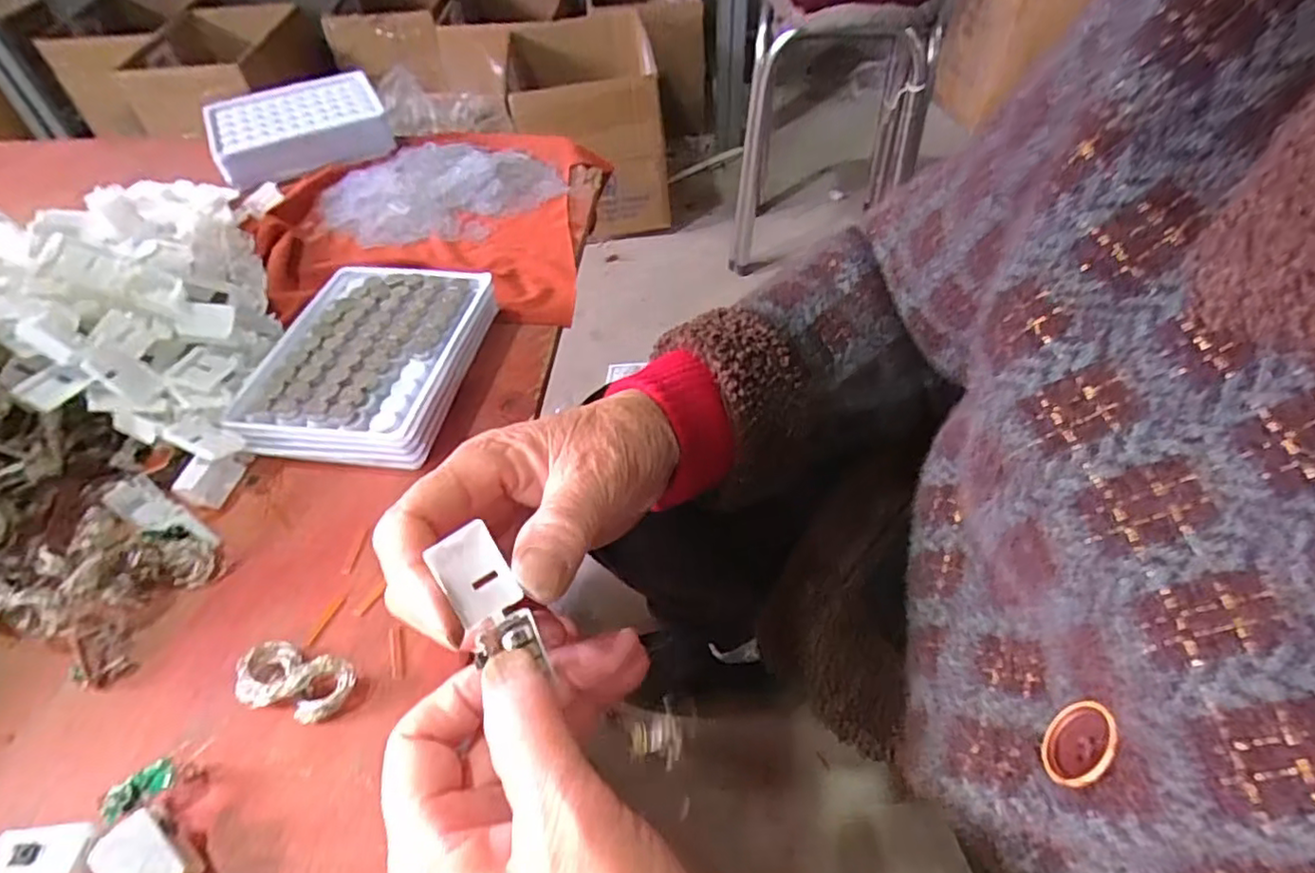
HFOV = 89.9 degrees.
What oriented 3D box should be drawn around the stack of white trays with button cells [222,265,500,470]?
[{"bbox_3d":[-0.152,-0.040,0.351,0.102,0.030,0.134,3,48,8],"label":"stack of white trays with button cells"}]

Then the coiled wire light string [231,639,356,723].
[{"bbox_3d":[-0.134,0.091,0.244,0.045,0.012,0.023,13,50,16],"label":"coiled wire light string"}]

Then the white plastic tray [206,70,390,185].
[{"bbox_3d":[-0.296,-0.257,0.547,0.131,0.035,0.096,-21,51,-15],"label":"white plastic tray"}]

